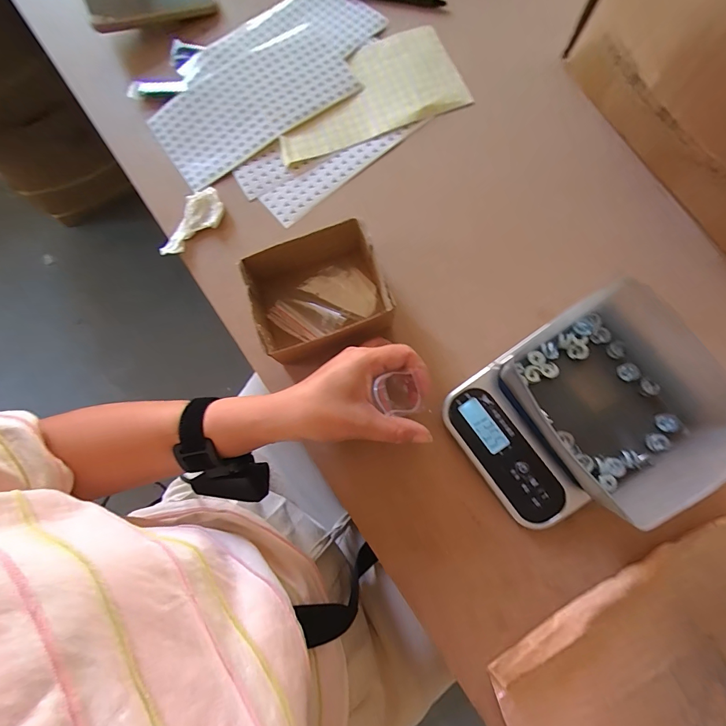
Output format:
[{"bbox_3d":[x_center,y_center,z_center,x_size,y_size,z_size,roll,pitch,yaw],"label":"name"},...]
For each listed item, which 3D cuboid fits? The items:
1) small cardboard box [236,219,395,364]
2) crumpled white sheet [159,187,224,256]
[{"bbox_3d":[-0.043,-0.065,0.378,0.131,0.058,0.110,-21,78,-1],"label":"small cardboard box"},{"bbox_3d":[-0.199,-0.161,0.428,0.043,0.011,0.092,40,83,10],"label":"crumpled white sheet"}]

